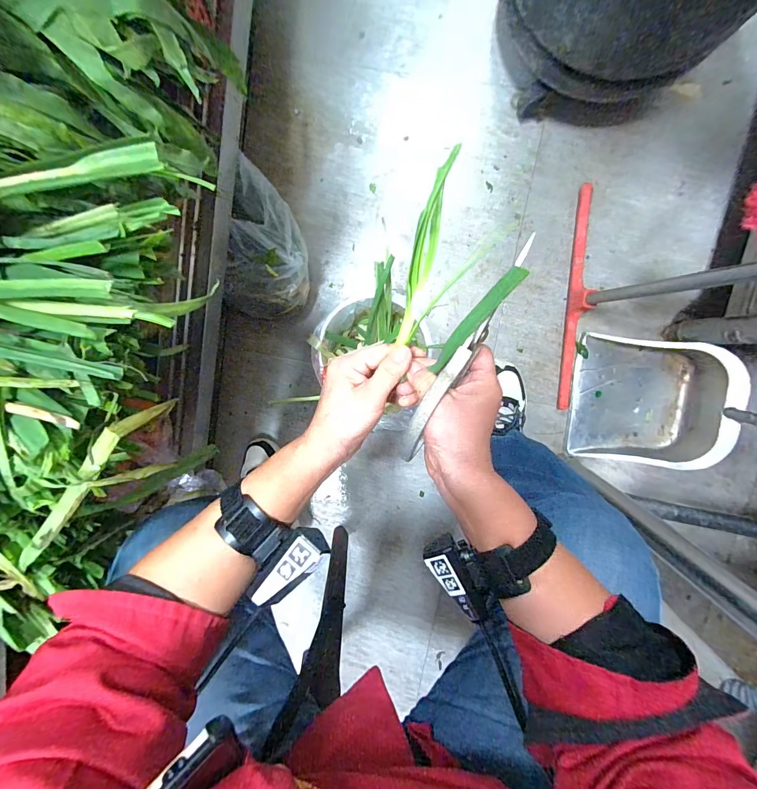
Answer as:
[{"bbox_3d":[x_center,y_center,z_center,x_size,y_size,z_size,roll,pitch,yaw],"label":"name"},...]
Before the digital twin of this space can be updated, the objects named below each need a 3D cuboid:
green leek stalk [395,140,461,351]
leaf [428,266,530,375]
[{"bbox_3d":[0.038,-0.114,0.286,0.020,0.027,0.149,13,106,3],"label":"green leek stalk"},{"bbox_3d":[0.074,-0.057,0.279,0.012,0.011,0.102,37,131,-1],"label":"leaf"}]

